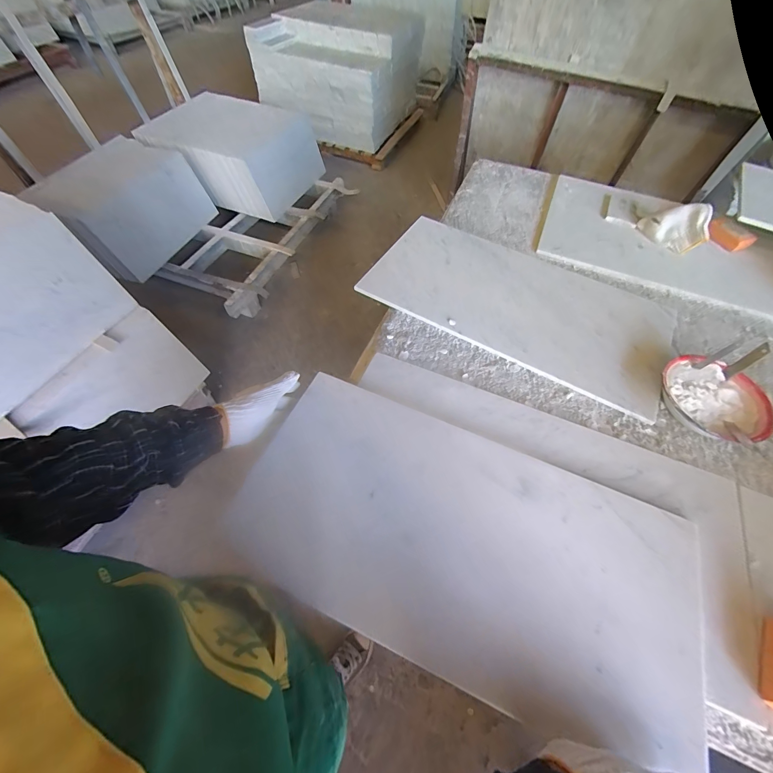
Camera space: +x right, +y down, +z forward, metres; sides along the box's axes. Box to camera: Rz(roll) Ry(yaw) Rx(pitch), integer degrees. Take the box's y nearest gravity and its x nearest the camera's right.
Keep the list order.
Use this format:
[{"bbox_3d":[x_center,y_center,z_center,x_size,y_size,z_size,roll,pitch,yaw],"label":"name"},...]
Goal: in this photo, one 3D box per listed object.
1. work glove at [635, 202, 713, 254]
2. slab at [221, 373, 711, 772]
[{"bbox_3d":[0.698,-0.387,0.829,0.136,0.085,0.076,20,60,10],"label":"work glove"},{"bbox_3d":[0.099,0.199,0.463,0.587,0.018,0.305,21,60,10],"label":"slab"}]

